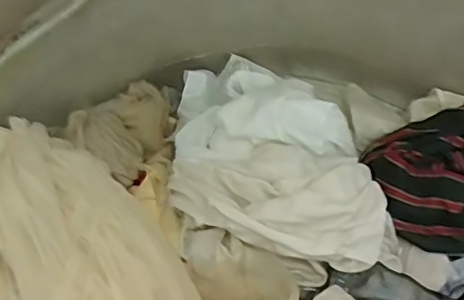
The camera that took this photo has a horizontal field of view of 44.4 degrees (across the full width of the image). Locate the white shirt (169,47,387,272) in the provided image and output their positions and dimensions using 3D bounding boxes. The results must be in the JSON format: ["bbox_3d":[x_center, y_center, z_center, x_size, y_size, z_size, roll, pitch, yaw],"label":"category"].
[{"bbox_3d":[0.036,-0.002,0.519,0.184,0.075,0.220,0,65,3],"label":"white shirt"}]

